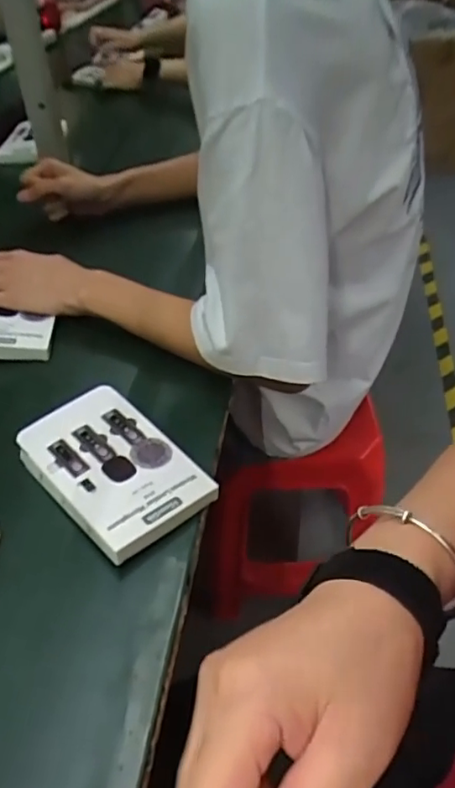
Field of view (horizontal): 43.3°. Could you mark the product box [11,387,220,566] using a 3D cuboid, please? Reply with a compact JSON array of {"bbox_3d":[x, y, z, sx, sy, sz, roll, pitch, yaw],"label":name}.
[{"bbox_3d":[-0.099,0.061,0.490,0.105,0.020,0.164,-32,50,-28],"label":"product box"}]

